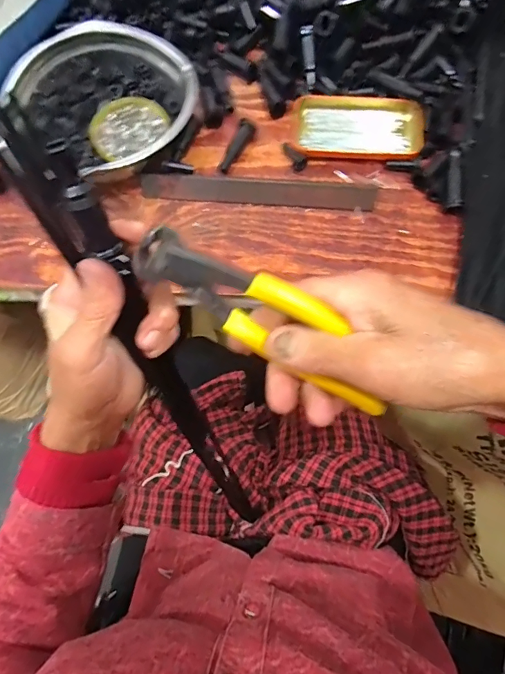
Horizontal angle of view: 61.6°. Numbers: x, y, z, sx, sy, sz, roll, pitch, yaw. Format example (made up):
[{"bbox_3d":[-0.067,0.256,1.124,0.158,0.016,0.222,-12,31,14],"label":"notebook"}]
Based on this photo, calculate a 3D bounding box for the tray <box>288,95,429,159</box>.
[{"bbox_3d":[0.122,-0.245,0.498,0.146,0.020,0.074,4,75,3],"label":"tray"}]

